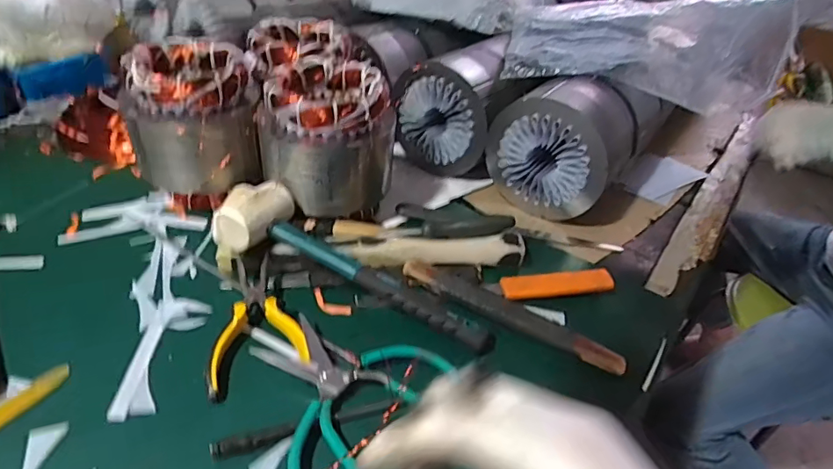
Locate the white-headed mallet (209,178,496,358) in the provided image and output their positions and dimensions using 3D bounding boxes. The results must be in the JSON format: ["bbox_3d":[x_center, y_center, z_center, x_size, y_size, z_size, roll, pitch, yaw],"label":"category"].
[{"bbox_3d":[-0.060,0.021,0.517,0.301,0.058,0.076,18,41,13],"label":"white-headed mallet"}]

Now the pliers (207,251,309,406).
[{"bbox_3d":[-0.160,0.079,0.485,0.086,0.026,0.136,-12,44,-21],"label":"pliers"}]

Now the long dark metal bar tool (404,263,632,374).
[{"bbox_3d":[0.092,0.081,0.515,0.231,0.016,0.029,22,43,17],"label":"long dark metal bar tool"}]

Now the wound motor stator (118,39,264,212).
[{"bbox_3d":[-0.263,-0.131,0.619,0.140,0.157,0.121,-4,42,-13],"label":"wound motor stator"}]

